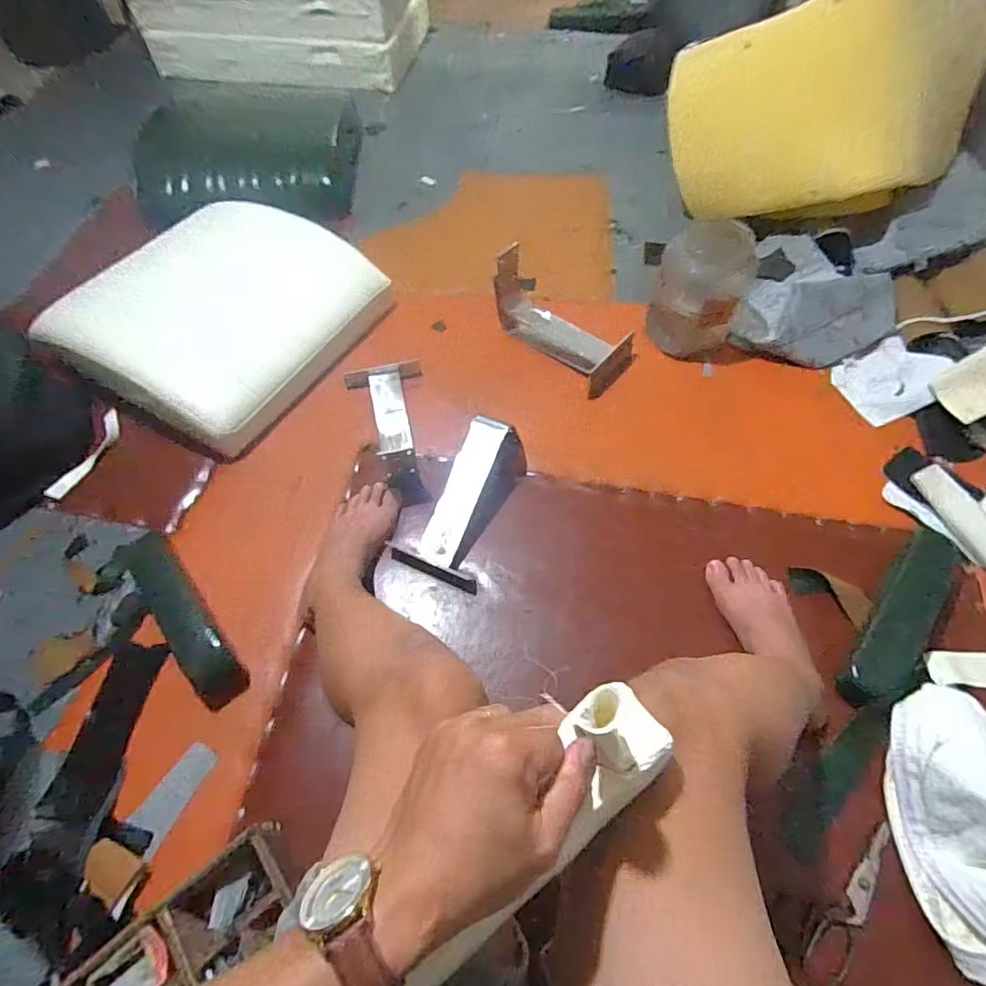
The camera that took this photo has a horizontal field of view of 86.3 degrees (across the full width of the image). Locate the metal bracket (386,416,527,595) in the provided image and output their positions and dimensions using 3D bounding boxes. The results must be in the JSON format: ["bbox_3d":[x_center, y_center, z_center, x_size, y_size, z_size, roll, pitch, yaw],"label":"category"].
[{"bbox_3d":[-0.032,0.013,0.854,0.130,0.083,0.275,24,75,15],"label":"metal bracket"}]

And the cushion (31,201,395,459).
[{"bbox_3d":[-0.508,-0.357,1.029,0.461,0.137,0.515,24,62,14],"label":"cushion"}]

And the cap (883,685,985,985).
[{"bbox_3d":[0.545,0.373,0.592,0.142,0.081,0.286,-3,71,-1],"label":"cap"}]

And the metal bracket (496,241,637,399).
[{"bbox_3d":[0.144,-0.342,1.017,0.141,0.131,0.296,-36,65,-19],"label":"metal bracket"}]

